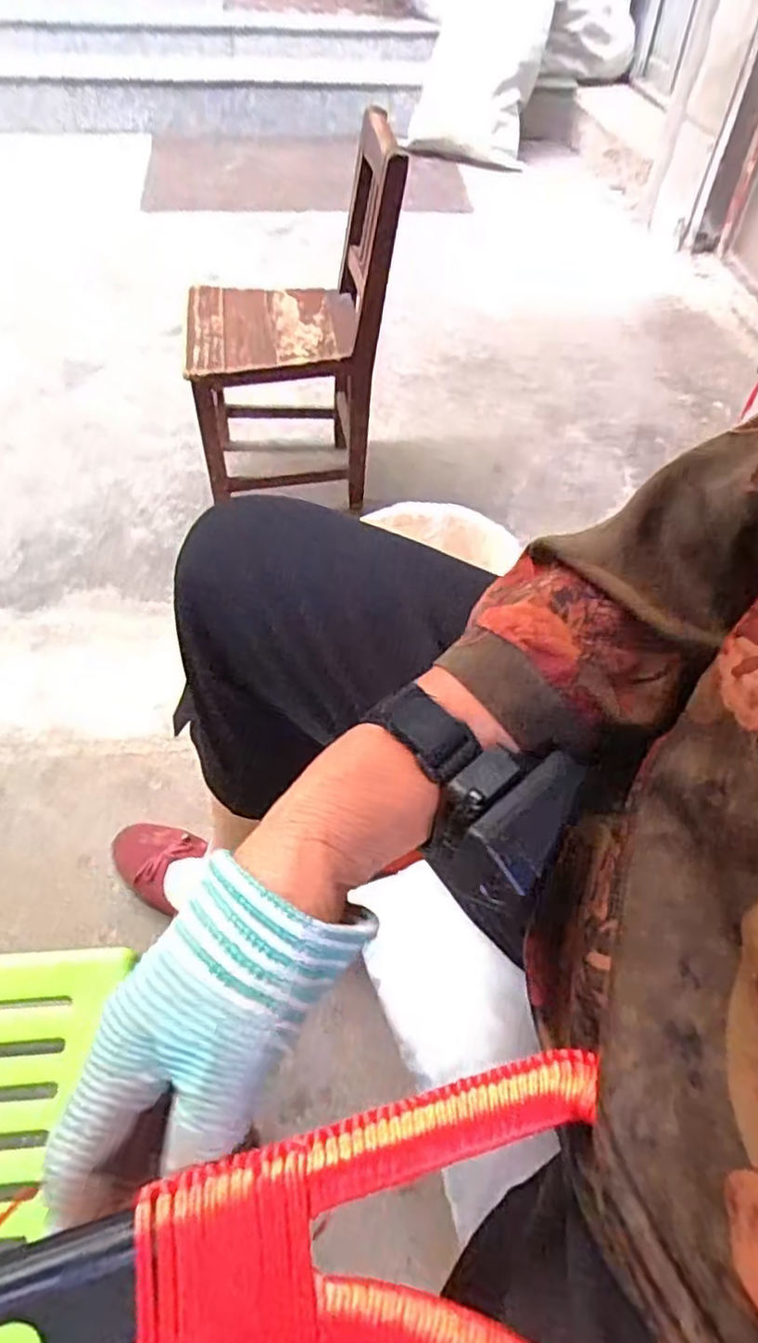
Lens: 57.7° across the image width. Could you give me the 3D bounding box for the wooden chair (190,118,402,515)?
[{"bbox_3d":[-0.155,-0.566,1.157,0.341,0.517,0.268,-10,51,-10],"label":"wooden chair"}]

